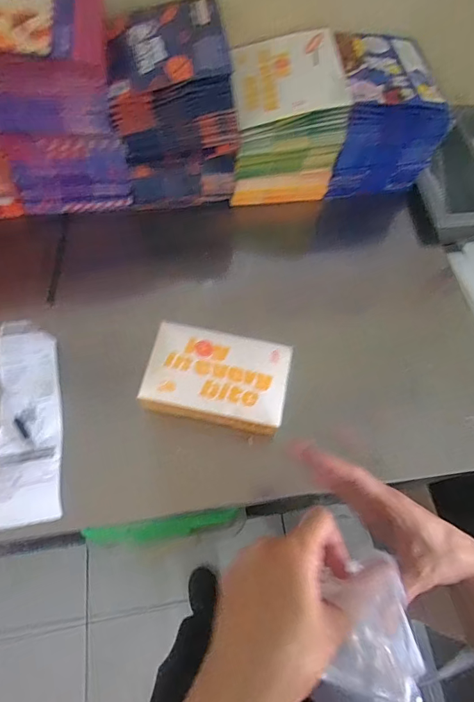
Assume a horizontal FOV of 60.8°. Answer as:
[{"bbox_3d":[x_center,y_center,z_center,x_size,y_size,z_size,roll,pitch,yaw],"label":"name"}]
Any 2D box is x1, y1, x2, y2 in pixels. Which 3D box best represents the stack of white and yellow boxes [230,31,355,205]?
[{"bbox_3d":[0.072,-0.374,0.658,0.156,0.170,0.176,-3,66,-5],"label":"stack of white and yellow boxes"}]

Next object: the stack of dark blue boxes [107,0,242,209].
[{"bbox_3d":[-0.094,-0.365,0.615,0.164,0.207,0.164,-7,66,-7],"label":"stack of dark blue boxes"}]

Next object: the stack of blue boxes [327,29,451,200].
[{"bbox_3d":[0.226,-0.393,0.676,0.166,0.163,0.188,-8,67,-7],"label":"stack of blue boxes"}]

